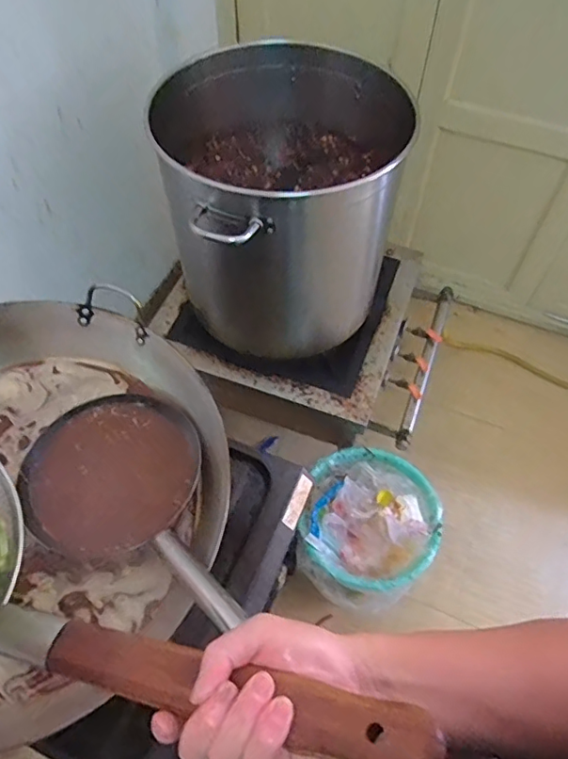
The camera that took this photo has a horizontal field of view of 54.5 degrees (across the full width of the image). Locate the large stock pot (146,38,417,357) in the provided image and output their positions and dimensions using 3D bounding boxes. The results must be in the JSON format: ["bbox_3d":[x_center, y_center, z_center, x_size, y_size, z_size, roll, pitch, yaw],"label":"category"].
[{"bbox_3d":[0.006,-0.362,1.190,0.515,0.422,0.450,-16,59,-13],"label":"large stock pot"}]

